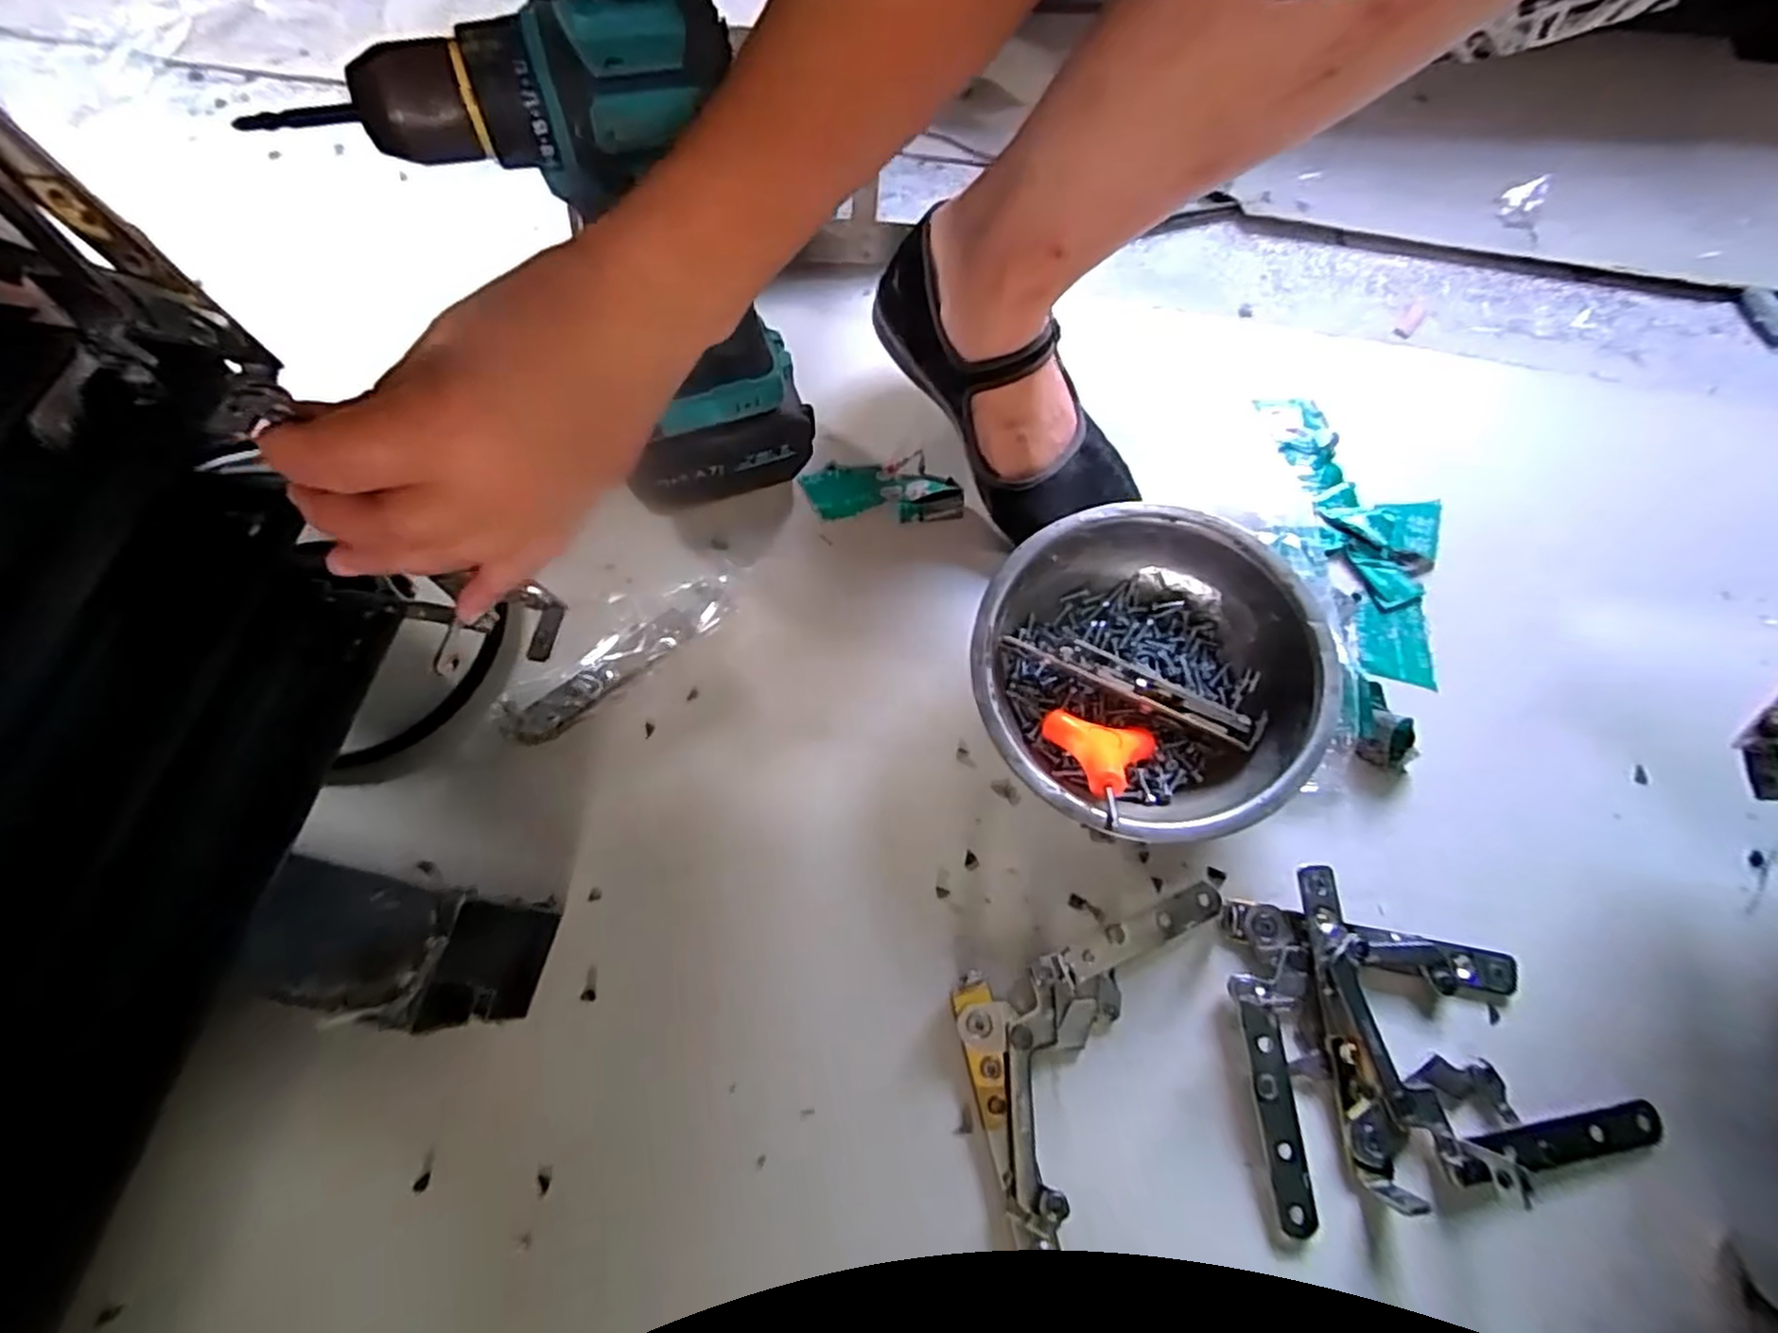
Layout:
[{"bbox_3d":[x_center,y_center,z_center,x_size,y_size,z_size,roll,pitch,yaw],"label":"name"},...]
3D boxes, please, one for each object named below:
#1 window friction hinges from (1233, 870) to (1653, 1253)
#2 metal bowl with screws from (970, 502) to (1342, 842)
[{"bbox_3d":[0.252,0.169,0.359,0.173,0.033,0.144,-12,68,-4],"label":"window friction hinges"},{"bbox_3d":[0.136,0.007,0.411,0.174,0.070,0.176,0,67,1],"label":"metal bowl with screws"}]

